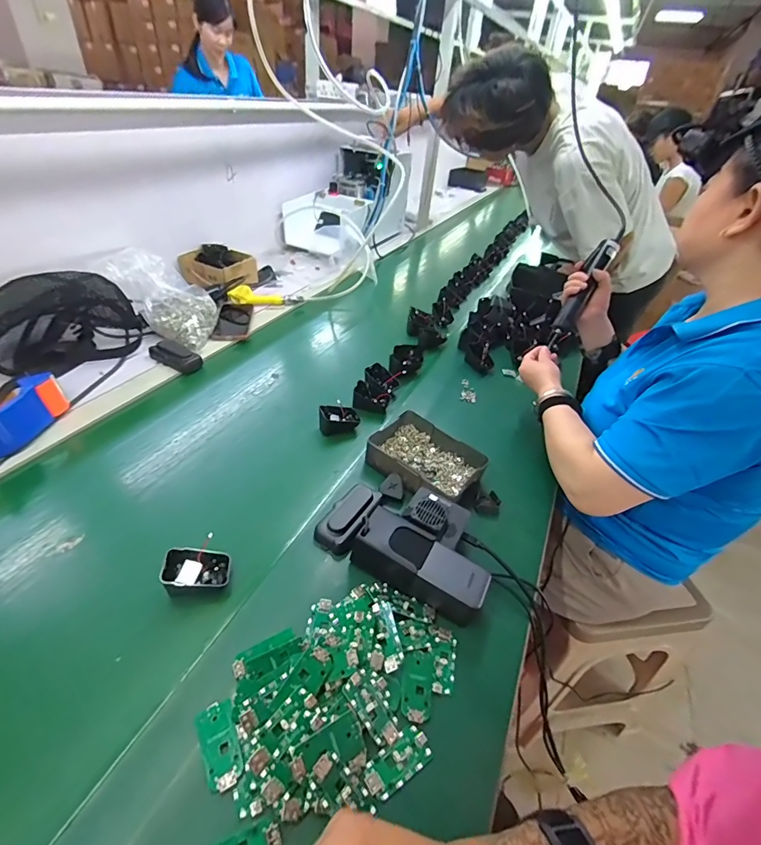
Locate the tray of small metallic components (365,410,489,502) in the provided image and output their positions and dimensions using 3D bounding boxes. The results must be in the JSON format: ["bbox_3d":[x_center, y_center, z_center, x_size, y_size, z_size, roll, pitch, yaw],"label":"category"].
[{"bbox_3d":[0.067,0.054,0.641,0.165,0.046,0.127,30,44,27],"label":"tray of small metallic components"}]

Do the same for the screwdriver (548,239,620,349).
[{"bbox_3d":[0.383,-0.252,0.792,0.042,0.040,0.213,29,84,25],"label":"screwdriver"}]

